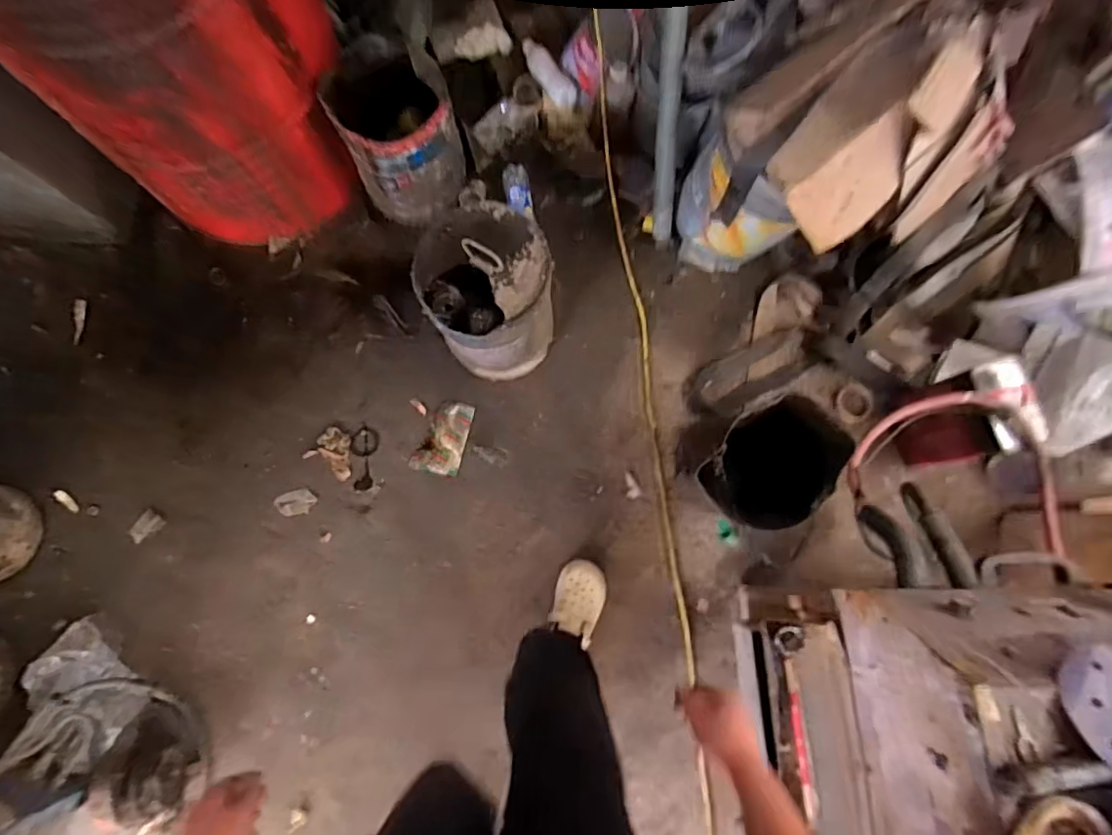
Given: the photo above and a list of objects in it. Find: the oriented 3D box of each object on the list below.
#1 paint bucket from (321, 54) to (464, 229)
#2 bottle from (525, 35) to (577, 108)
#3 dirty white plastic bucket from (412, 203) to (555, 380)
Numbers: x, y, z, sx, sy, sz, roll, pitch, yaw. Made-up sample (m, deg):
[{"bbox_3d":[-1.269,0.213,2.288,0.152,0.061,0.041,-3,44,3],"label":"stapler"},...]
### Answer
[{"bbox_3d":[-0.338,-0.616,1.261,0.238,0.285,0.254,0,78,-1],"label":"paint bucket"},{"bbox_3d":[-0.023,-0.850,1.380,0.063,0.054,0.201,-36,81,-8],"label":"bottle"},{"bbox_3d":[-0.138,-0.238,1.209,0.250,0.349,0.267,0,78,-1],"label":"dirty white plastic bucket"}]

